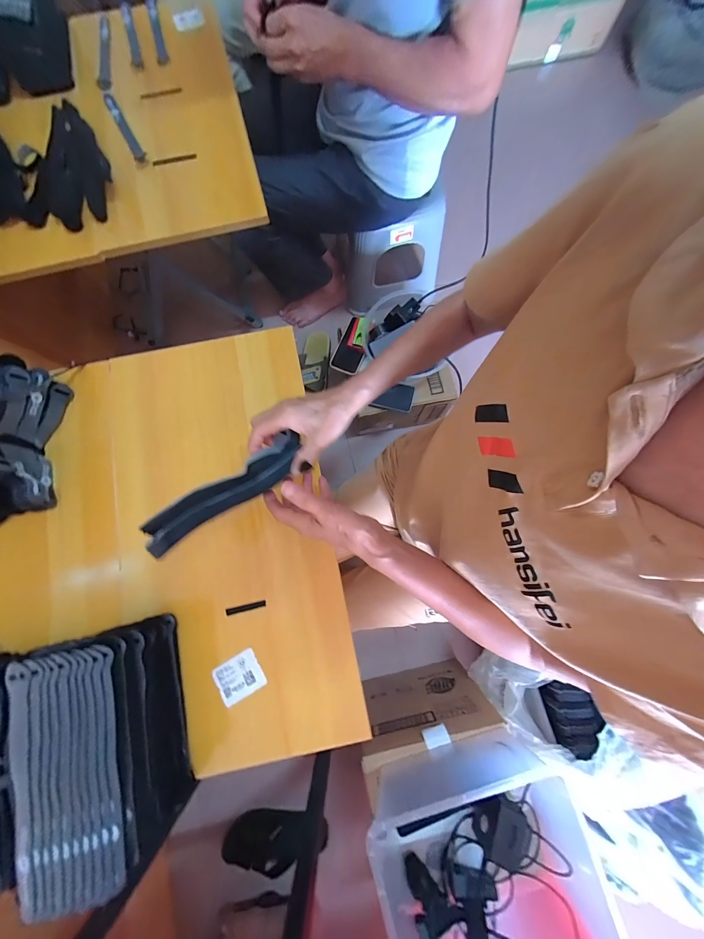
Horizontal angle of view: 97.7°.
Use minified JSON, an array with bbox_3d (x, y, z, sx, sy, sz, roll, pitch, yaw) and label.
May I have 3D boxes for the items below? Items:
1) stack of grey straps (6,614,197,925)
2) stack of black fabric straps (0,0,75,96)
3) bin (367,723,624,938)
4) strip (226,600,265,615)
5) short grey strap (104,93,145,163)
[{"bbox_3d":[-0.252,0.279,0.333,0.109,0.122,0.203,-13,79,-3],"label":"stack of grey straps"},{"bbox_3d":[-0.596,-0.813,0.552,0.112,0.087,0.210,-17,80,-4],"label":"stack of black fabric straps"},{"bbox_3d":[0.204,0.624,0.481,0.324,0.153,0.316,-17,80,-4],"label":"bin"},{"bbox_3d":[-0.144,0.187,0.416,0.053,0.004,0.008,-12,79,-3],"label":"strip"},{"bbox_3d":[-0.426,-0.638,0.575,0.020,0.020,0.195,-29,81,-6],"label":"short grey strap"}]

